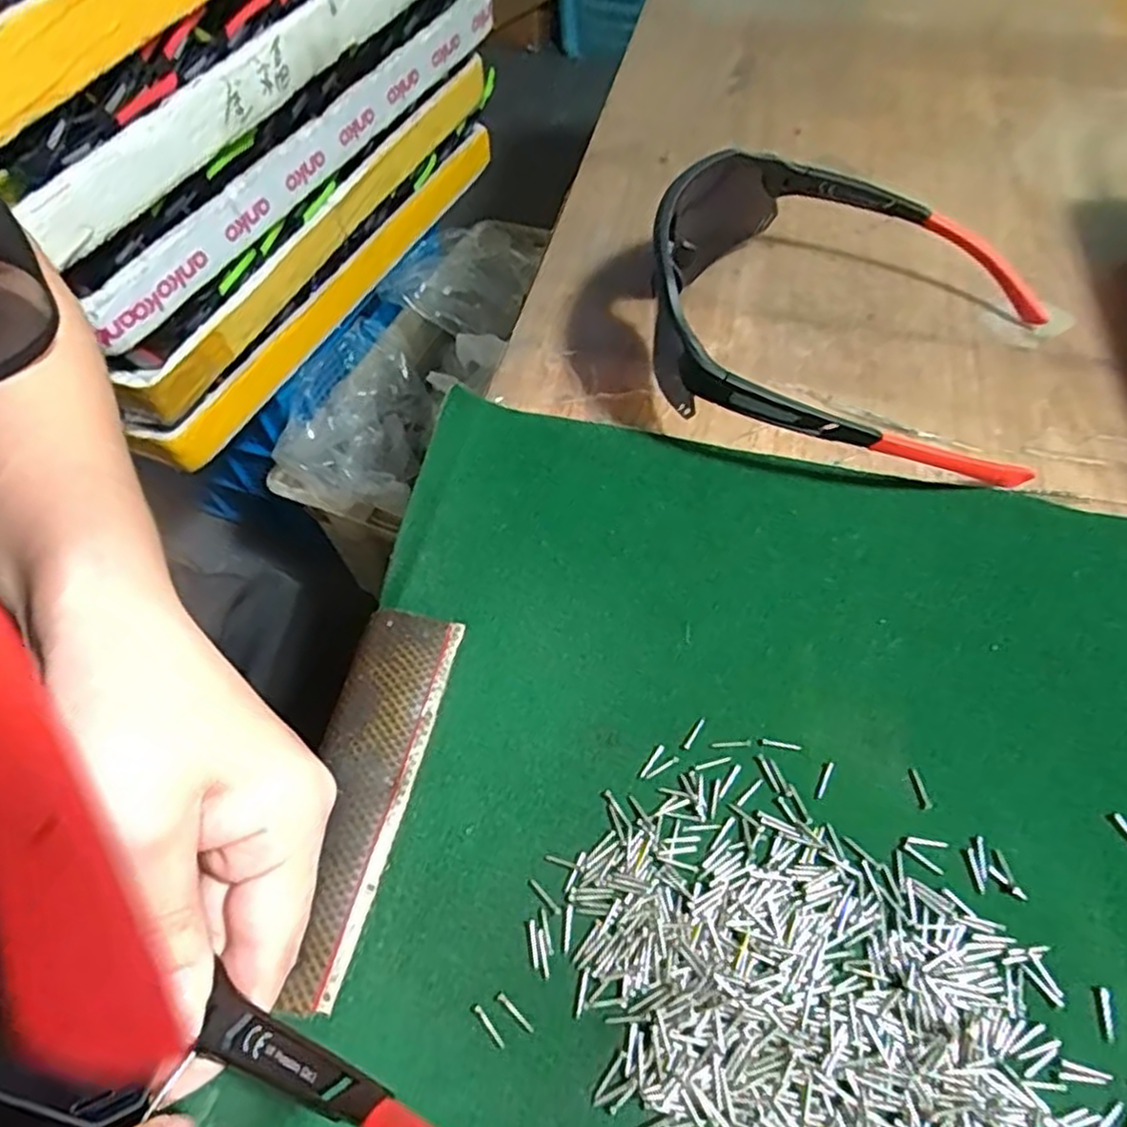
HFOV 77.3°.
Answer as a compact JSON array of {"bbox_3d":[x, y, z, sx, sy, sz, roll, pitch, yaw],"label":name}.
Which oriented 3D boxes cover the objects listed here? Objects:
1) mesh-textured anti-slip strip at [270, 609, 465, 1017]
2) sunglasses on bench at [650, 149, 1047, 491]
[{"bbox_3d":[-0.064,0.068,0.219,0.033,0.005,0.116,10,58,8],"label":"mesh-textured anti-slip strip"},{"bbox_3d":[0.121,-0.112,0.300,0.172,0.056,0.170,17,59,12],"label":"sunglasses on bench"}]

